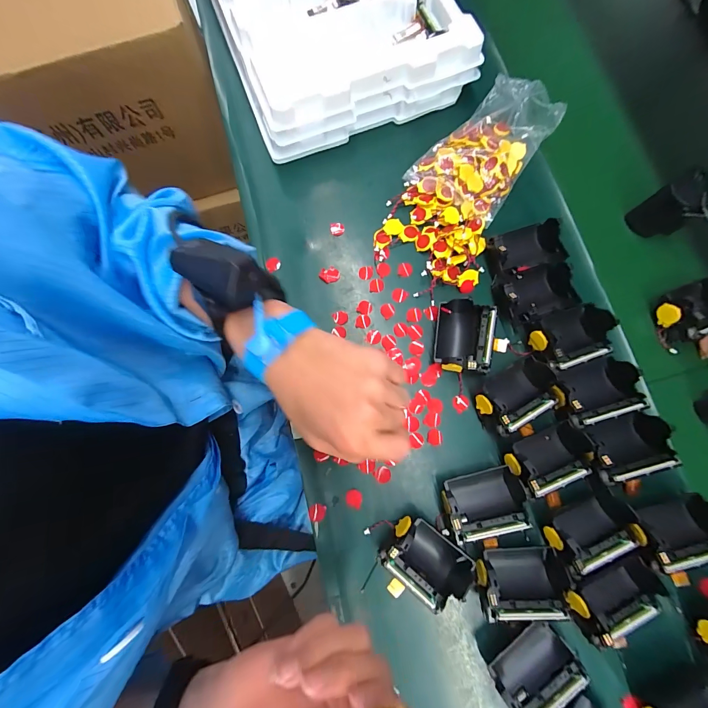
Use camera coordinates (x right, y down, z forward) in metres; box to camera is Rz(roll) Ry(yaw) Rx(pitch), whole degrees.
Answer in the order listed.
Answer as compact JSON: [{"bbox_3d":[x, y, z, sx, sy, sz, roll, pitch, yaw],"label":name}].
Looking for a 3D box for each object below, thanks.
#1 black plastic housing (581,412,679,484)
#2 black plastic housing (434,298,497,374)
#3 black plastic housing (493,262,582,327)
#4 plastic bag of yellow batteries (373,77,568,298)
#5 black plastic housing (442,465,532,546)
[{"bbox_3d":[0.251,0.086,0.310,0.071,0.033,0.049,-18,79,-3],"label":"black plastic housing"},{"bbox_3d":[0.115,-0.018,0.344,0.059,0.035,0.075,11,78,3],"label":"black plastic housing"},{"bbox_3d":[0.185,-0.061,0.348,0.083,0.036,0.049,-19,79,-4],"label":"black plastic housing"},{"bbox_3d":[0.126,-0.198,0.379,0.125,0.049,0.241,27,80,6],"label":"plastic bag of yellow batteries"},{"bbox_3d":[0.119,0.138,0.314,0.073,0.039,0.054,-15,78,-3],"label":"black plastic housing"}]

